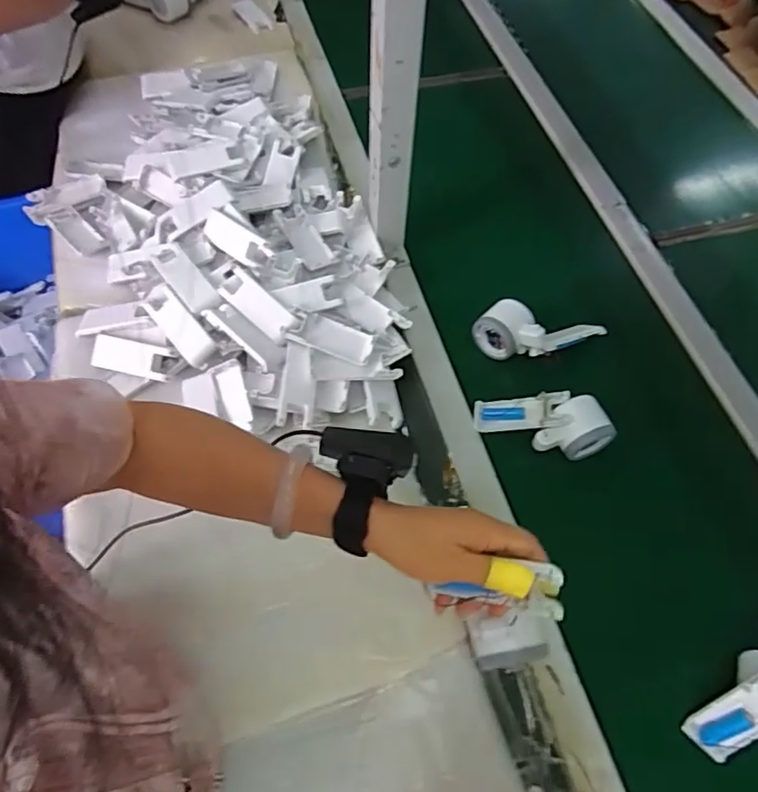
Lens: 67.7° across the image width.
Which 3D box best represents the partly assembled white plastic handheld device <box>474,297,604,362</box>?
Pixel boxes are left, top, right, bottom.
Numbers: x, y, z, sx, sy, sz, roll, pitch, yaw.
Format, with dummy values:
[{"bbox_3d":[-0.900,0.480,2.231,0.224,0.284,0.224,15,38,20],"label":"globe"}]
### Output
[{"bbox_3d":[0.194,-0.075,0.688,0.154,0.053,0.056,10,61,3],"label":"partly assembled white plastic handheld device"}]

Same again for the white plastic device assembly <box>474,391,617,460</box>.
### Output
[{"bbox_3d":[0.183,0.030,0.637,0.147,0.045,0.060,8,60,20],"label":"white plastic device assembly"}]

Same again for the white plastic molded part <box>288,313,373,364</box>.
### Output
[{"bbox_3d":[-0.054,-0.066,0.651,0.089,0.019,0.041,16,62,7],"label":"white plastic molded part"}]

